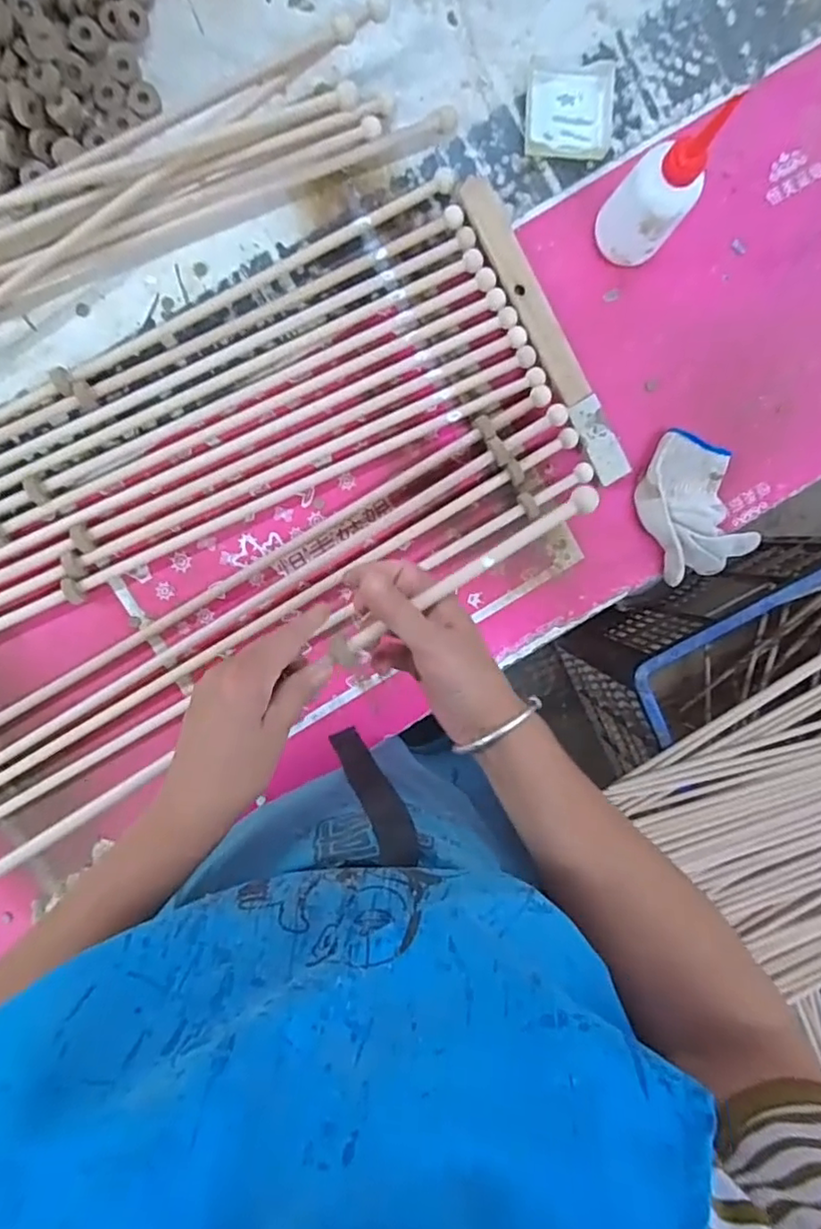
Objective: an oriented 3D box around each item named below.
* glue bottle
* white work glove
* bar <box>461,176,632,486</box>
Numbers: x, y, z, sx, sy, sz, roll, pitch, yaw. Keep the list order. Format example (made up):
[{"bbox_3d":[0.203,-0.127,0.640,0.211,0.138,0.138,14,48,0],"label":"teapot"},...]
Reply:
[{"bbox_3d":[0.200,-0.337,0.488,0.048,0.147,0.056,-32,99,-1],"label":"glue bottle"},{"bbox_3d":[0.269,-0.104,0.580,0.091,0.037,0.142,-13,98,-4],"label":"white work glove"},{"bbox_3d":[0.127,-0.255,0.557,0.032,0.018,0.286,-30,99,-1],"label":"bar"}]

